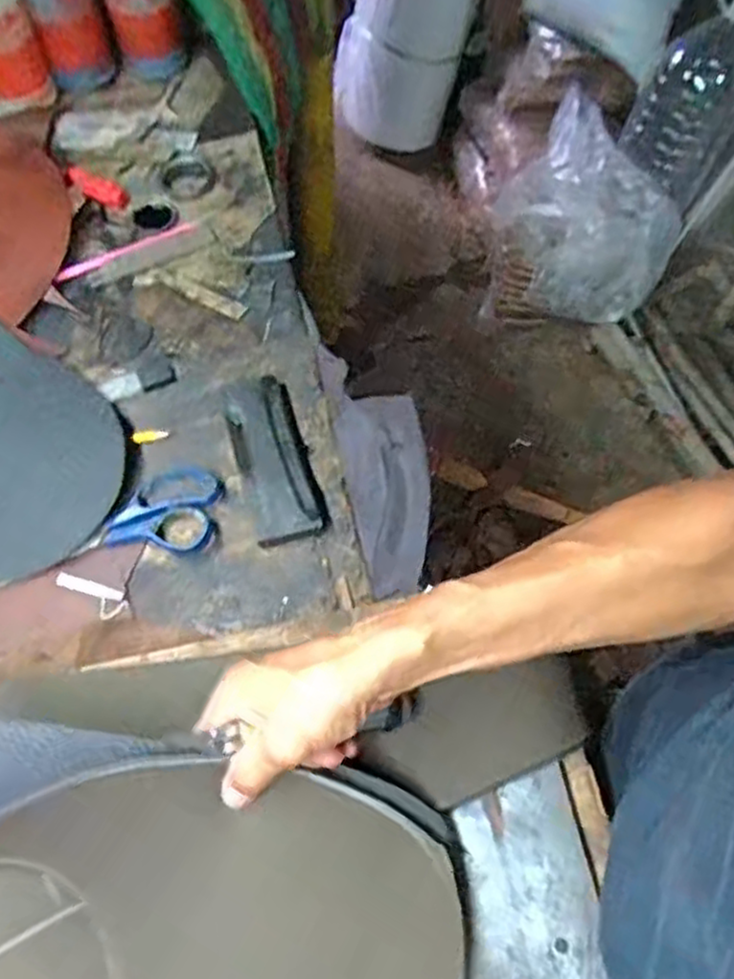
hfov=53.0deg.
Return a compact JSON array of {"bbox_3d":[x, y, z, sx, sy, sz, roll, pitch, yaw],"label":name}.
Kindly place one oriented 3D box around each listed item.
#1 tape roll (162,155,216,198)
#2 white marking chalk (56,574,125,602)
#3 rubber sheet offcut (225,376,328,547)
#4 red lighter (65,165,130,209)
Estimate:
[{"bbox_3d":[-0.187,-0.326,0.768,0.054,0.009,0.057,1,64,-3],"label":"tape roll"},{"bbox_3d":[-0.207,0.074,0.550,0.049,0.013,0.009,15,64,4],"label":"white marking chalk"},{"bbox_3d":[-0.076,-0.028,0.594,0.053,0.011,0.150,-14,66,-10],"label":"rubber sheet offcut"},{"bbox_3d":[-0.273,-0.307,0.746,0.064,0.010,0.024,27,65,-5],"label":"red lighter"}]

